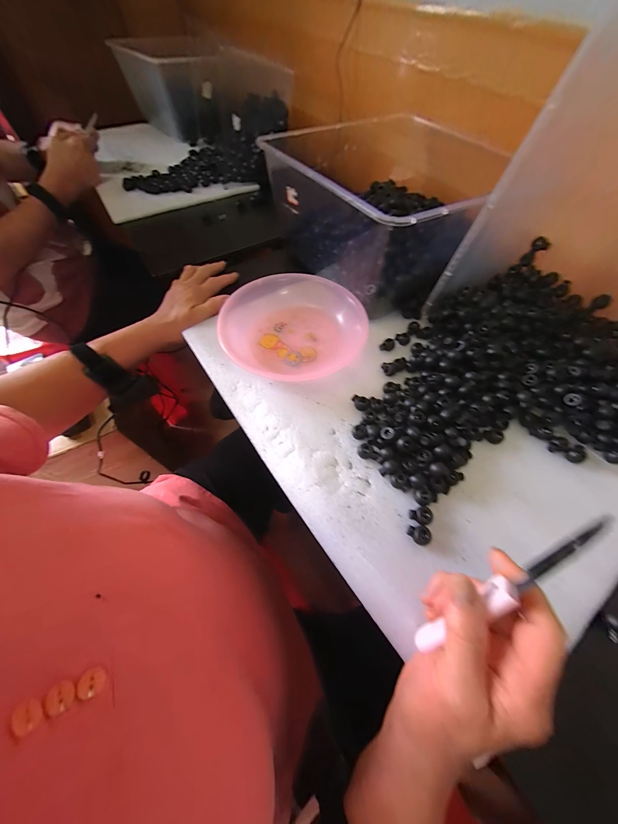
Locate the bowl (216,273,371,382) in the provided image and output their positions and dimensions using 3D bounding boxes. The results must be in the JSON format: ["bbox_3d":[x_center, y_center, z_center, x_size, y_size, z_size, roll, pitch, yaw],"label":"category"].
[{"bbox_3d":[-0.022,-0.124,0.384,0.198,0.048,0.201,-5,60,-4],"label":"bowl"}]

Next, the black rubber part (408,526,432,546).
[{"bbox_3d":[0.106,0.117,0.266,0.021,0.008,0.016,14,60,7],"label":"black rubber part"}]

